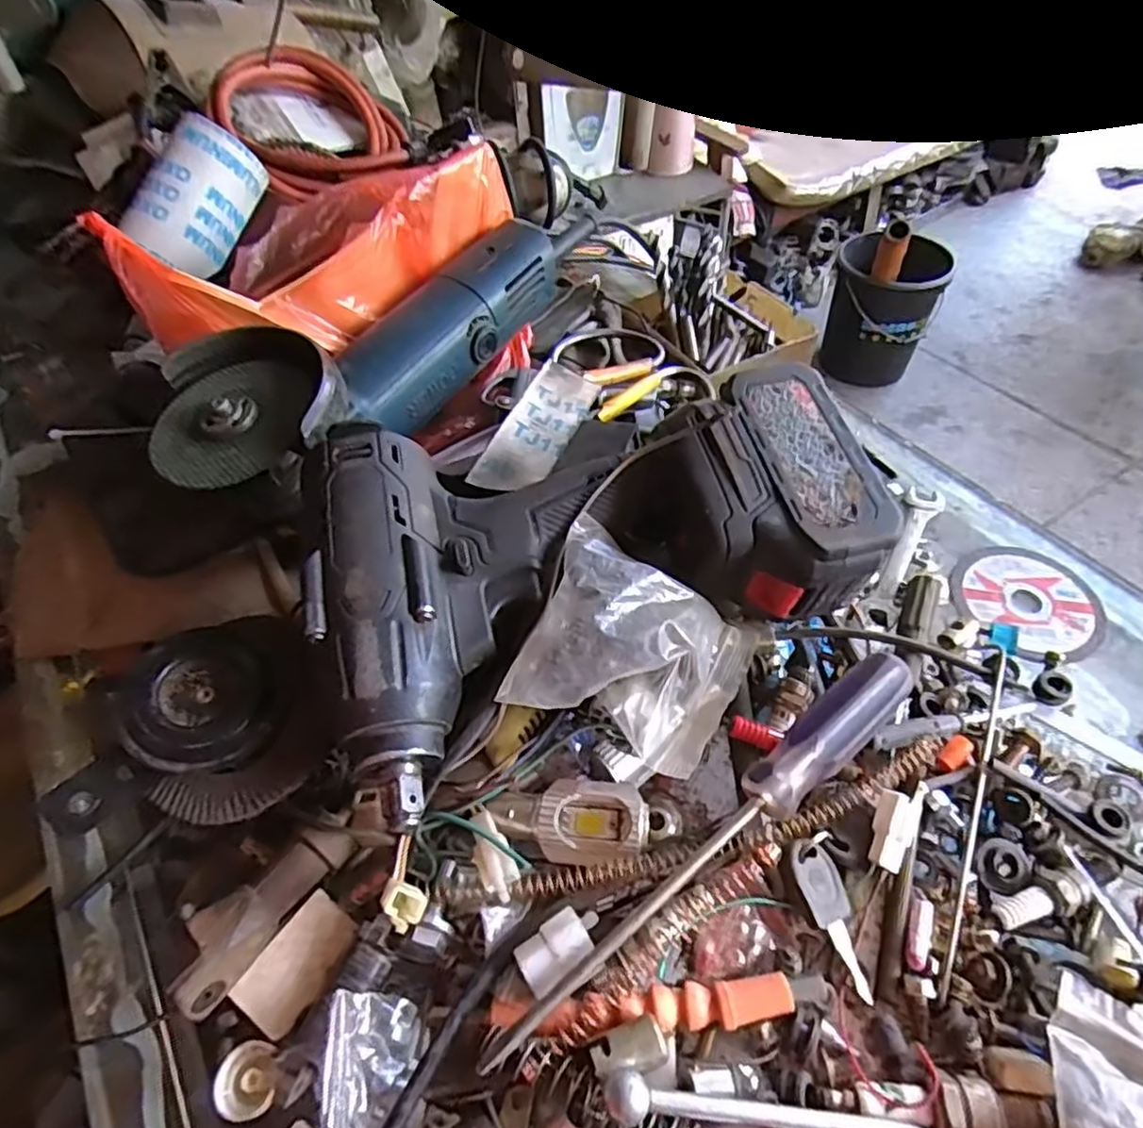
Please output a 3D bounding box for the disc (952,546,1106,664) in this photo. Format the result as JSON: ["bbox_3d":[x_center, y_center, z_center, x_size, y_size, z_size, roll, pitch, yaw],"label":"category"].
[{"bbox_3d":[0.253,0.021,0.374,0.073,0.004,0.075,-1,50,1],"label":"disc"}]

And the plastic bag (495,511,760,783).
[{"bbox_3d":[0.031,0.037,0.307,0.090,0.063,0.091,19,55,17],"label":"plastic bag"}]

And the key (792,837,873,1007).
[{"bbox_3d":[0.106,0.142,0.271,0.022,0.011,0.058,-17,70,-10],"label":"key"}]

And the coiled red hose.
[{"bbox_3d":[-0.253,-0.438,0.656,0.172,0.078,0.196,-33,57,-21],"label":"coiled red hose"}]

